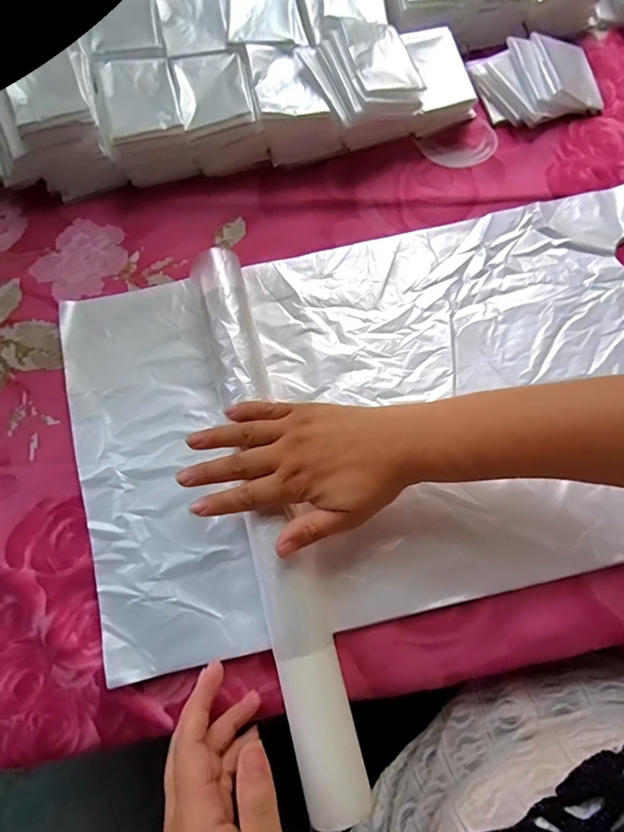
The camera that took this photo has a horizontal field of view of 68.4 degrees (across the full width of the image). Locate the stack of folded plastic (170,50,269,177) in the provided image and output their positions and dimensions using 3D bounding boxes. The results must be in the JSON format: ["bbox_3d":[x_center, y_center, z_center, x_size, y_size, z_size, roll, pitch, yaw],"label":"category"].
[{"bbox_3d":[-0.087,-0.286,0.431,0.068,0.045,0.096,-15,74,-3],"label":"stack of folded plastic"}]

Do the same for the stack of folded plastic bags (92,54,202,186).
[{"bbox_3d":[-0.155,-0.277,0.426,0.070,0.051,0.104,-17,75,-3],"label":"stack of folded plastic bags"}]

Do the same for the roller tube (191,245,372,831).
[{"bbox_3d":[-0.031,0.052,0.325,0.037,0.036,0.390,-15,75,-3],"label":"roller tube"}]

